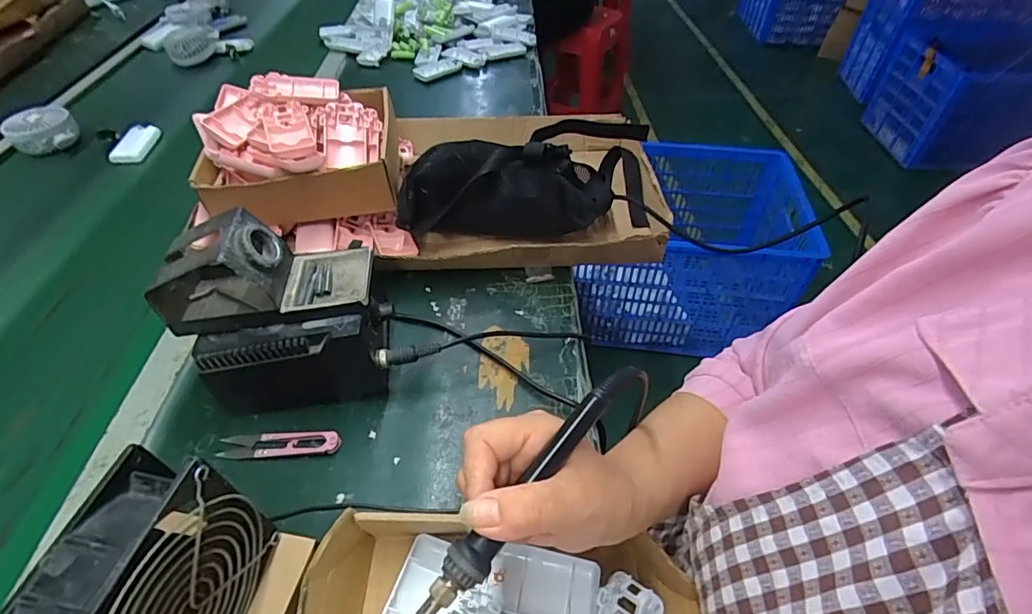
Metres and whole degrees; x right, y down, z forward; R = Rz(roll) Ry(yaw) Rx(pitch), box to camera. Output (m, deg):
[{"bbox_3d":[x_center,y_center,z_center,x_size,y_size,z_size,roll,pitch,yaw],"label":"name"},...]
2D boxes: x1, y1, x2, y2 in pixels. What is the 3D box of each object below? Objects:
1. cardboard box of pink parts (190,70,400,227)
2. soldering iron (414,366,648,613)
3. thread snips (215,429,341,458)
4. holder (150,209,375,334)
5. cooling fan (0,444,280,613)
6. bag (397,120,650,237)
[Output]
[{"bbox_3d":[-0.258,-0.200,0.618,0.205,0.108,0.181,-6,46,-6],"label":"cardboard box of pink parts"},{"bbox_3d":[0.003,0.106,0.259,0.027,0.020,0.207,35,70,28],"label":"soldering iron"},{"bbox_3d":[-0.207,0.118,0.443,0.103,0.011,0.024,-2,46,-2],"label":"thread snips"},{"bbox_3d":[-0.211,-0.033,0.424,0.162,0.077,0.070,-6,46,-6],"label":"holder"},{"bbox_3d":[-0.186,0.152,0.259,0.046,0.113,0.119,10,47,9],"label":"cooling fan"},{"bbox_3d":[0.020,-0.171,0.659,0.313,0.108,0.195,-1,46,-1],"label":"bag"}]

